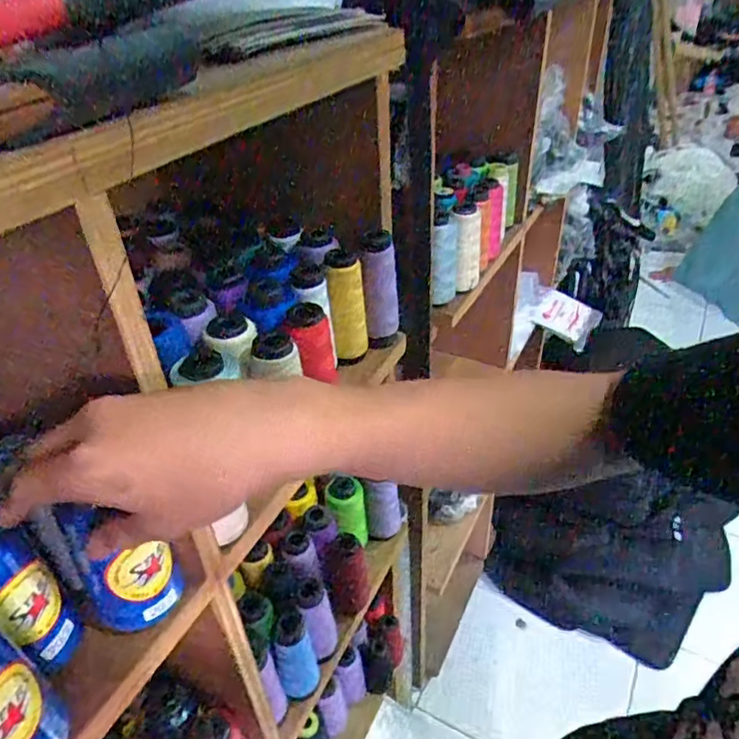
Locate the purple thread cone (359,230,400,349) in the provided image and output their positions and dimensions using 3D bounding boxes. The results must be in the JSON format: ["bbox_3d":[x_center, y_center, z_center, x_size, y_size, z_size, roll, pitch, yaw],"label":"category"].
[{"bbox_3d":[0.011,-0.077,0.576,0.034,0.116,0.033,-1,36,3],"label":"purple thread cone"}]

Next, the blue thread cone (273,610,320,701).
[{"bbox_3d":[-0.078,0.306,0.621,0.042,0.103,0.043,-2,36,2],"label":"blue thread cone"}]

